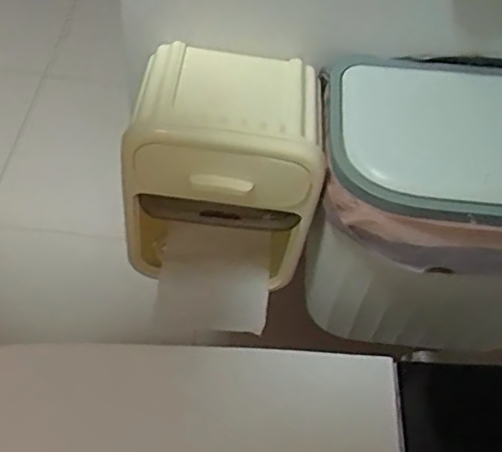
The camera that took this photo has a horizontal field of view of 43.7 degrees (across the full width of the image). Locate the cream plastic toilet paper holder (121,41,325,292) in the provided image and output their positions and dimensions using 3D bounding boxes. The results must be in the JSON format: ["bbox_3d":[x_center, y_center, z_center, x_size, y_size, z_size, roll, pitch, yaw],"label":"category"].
[{"bbox_3d":[-0.027,-0.041,0.578,0.163,0.206,0.133,0,48,0],"label":"cream plastic toilet paper holder"}]

